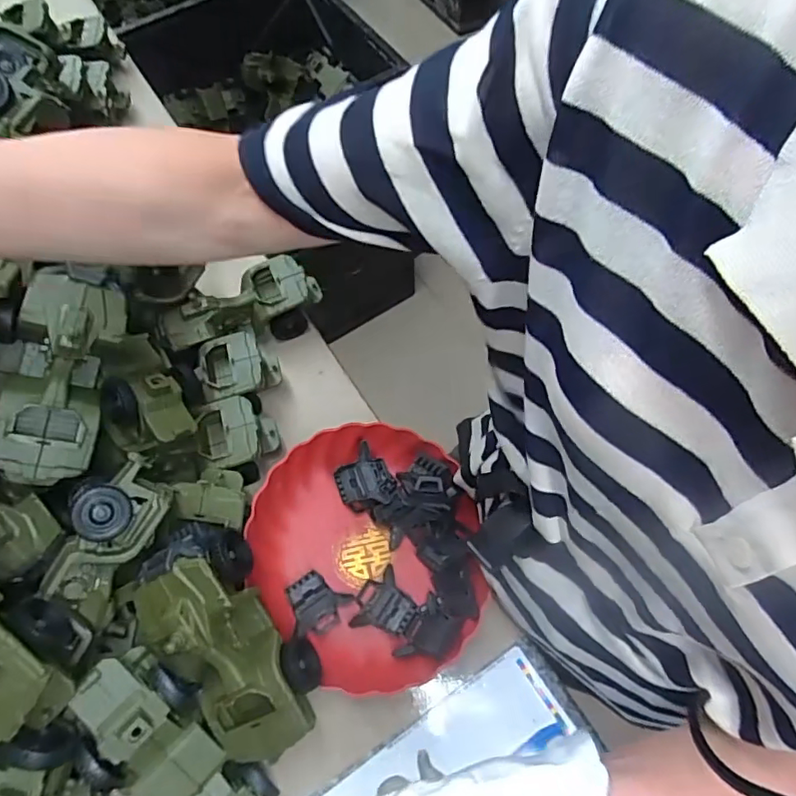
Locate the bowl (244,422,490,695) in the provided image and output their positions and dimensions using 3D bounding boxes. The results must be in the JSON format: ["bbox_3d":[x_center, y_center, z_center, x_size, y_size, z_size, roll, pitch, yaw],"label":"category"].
[{"bbox_3d":[-0.029,0.152,0.560,0.221,0.057,0.240,-1,63,2],"label":"bowl"}]

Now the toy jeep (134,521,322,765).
[{"bbox_3d":[-0.138,0.198,0.450,0.095,0.069,0.183,-30,93,-12],"label":"toy jeep"}]

